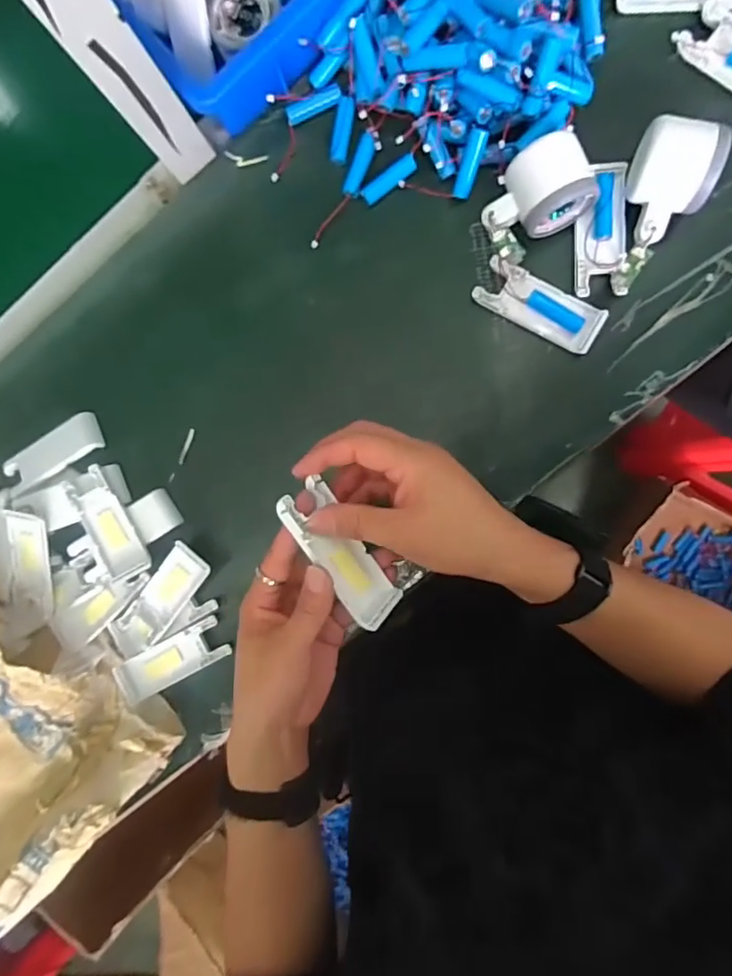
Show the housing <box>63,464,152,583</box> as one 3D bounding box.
[{"bbox_3d":[-0.231,0.033,0.485,0.043,0.018,0.100,-24,89,7],"label":"housing"}]

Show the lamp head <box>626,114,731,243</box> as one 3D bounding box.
[{"bbox_3d":[0.228,-0.227,0.406,0.052,0.051,0.078,10,93,7],"label":"lamp head"}]

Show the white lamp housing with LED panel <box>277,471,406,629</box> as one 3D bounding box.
[{"bbox_3d":[-0.016,0.043,0.353,0.039,0.009,0.104,-44,106,-37],"label":"white lamp housing with LED panel"}]

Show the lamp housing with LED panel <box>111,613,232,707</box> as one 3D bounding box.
[{"bbox_3d":[-0.177,0.158,0.490,0.102,0.016,0.040,-28,89,7],"label":"lamp housing with LED panel"}]

